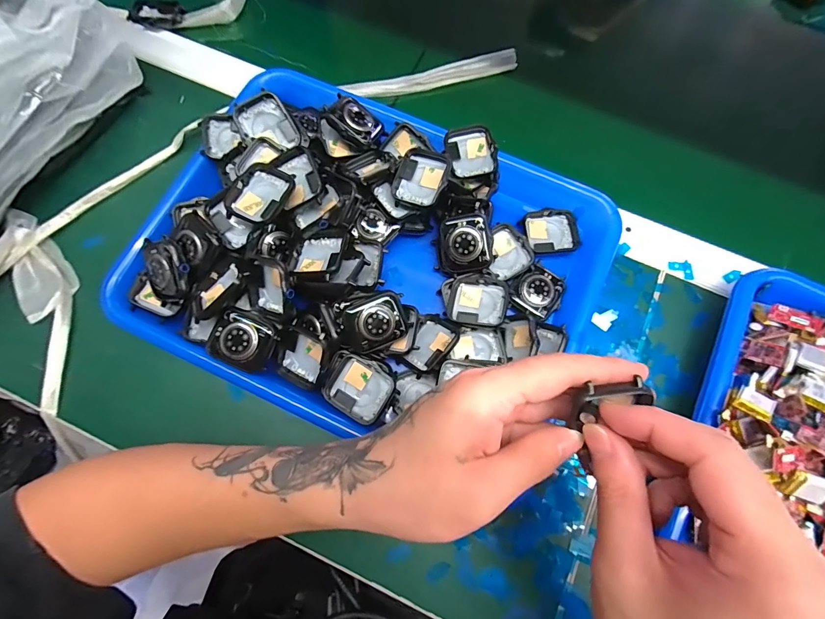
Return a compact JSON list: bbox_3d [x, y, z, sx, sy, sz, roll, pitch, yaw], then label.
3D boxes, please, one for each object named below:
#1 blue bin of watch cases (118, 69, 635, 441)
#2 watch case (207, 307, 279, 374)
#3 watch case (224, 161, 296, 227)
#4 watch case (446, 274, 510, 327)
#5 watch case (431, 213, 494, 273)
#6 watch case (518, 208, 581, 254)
[{"bbox_3d":[-0.030,-0.041,0.282,0.327,0.052,0.243,23,76,6],"label":"blue bin of watch cases"},{"bbox_3d":[-0.114,0.021,0.257,0.041,0.013,0.037,22,76,5],"label":"watch case"},{"bbox_3d":[-0.104,-0.080,0.262,0.037,0.010,0.045,28,76,7],"label":"watch case"},{"bbox_3d":[0.050,-0.007,0.286,0.042,0.009,0.042,7,73,18],"label":"watch case"},{"bbox_3d":[0.038,-0.051,0.288,0.043,0.016,0.042,-2,101,9],"label":"watch case"},{"bbox_3d":[0.113,-0.064,0.310,0.045,0.007,0.036,-2,75,-1],"label":"watch case"}]

